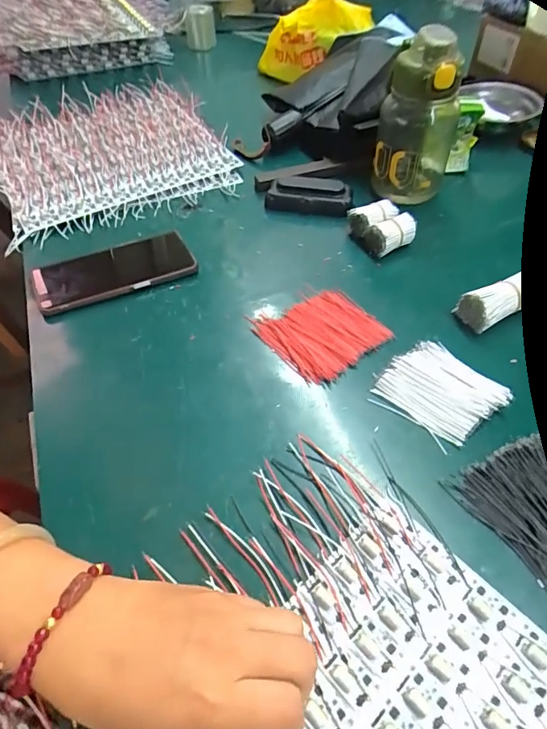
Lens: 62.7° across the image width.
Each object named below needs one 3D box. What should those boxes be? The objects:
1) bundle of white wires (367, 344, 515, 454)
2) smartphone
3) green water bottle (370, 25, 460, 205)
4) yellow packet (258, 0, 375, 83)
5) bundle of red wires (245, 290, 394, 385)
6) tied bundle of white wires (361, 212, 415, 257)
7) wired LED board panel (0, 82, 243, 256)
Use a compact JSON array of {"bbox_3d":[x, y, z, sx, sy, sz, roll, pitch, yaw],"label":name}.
[{"bbox_3d":[0.139,0.022,0.380,0.084,0.013,0.086,-33,59,-24],"label":"bundle of white wires"},{"bbox_3d":[-0.170,-0.100,0.476,0.161,0.013,0.079,-20,54,-15],"label":"smartphone"},{"bbox_3d":[0.165,-0.275,0.514,0.089,0.171,0.077,13,52,10],"label":"green water bottle"},{"bbox_3d":[0.058,-0.535,0.747,0.201,0.087,0.068,-15,47,26],"label":"yellow packet"},{"bbox_3d":[0.046,-0.033,0.429,0.104,0.008,0.094,-31,58,-22],"label":"bundle of red wires"},{"bbox_3d":[0.130,-0.145,0.503,0.050,0.035,0.033,-27,57,-20],"label":"tied bundle of white wires"},{"bbox_3d":[-0.238,-0.305,0.636,0.296,0.034,0.313,-24,55,-14],"label":"wired LED board panel"}]

